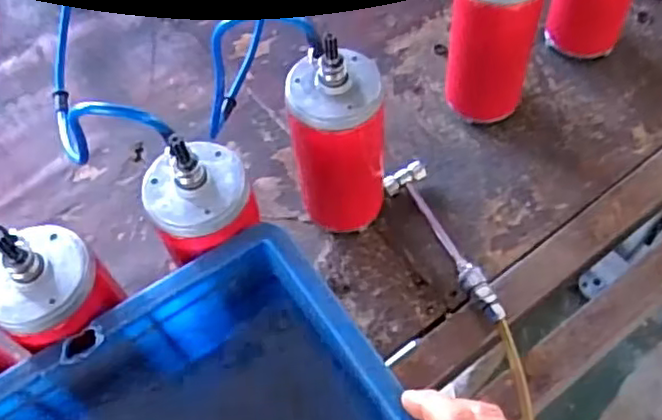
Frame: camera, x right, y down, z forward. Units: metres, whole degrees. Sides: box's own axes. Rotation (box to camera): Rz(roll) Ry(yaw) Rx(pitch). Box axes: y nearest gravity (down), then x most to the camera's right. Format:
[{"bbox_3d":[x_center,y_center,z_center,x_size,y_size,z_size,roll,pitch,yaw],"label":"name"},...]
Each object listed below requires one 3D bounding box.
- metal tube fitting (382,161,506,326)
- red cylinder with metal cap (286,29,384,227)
[{"bbox_3d":[0.099,0.030,0.602,0.042,0.028,0.172,-19,59,-7],"label":"metal tube fitting"},{"bbox_3d":[0.005,-0.049,0.562,0.080,0.190,0.072,-4,59,2],"label":"red cylinder with metal cap"}]

